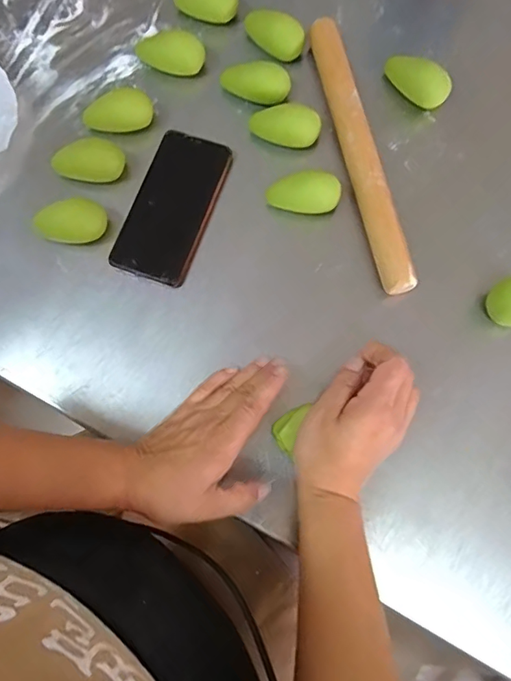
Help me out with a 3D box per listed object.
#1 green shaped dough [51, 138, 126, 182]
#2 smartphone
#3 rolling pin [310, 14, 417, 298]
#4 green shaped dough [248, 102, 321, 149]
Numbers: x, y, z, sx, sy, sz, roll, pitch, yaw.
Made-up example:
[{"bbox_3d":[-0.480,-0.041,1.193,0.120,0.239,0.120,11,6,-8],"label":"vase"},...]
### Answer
[{"bbox_3d":[-0.166,-0.176,0.478,0.068,0.030,0.035,-9,77,-2],"label":"green shaped dough"},{"bbox_3d":[-0.082,-0.134,0.480,0.075,0.012,0.158,19,78,5],"label":"smartphone"},{"bbox_3d":[0.102,-0.189,0.477,0.030,0.029,0.299,-13,77,-2],"label":"rolling pin"},{"bbox_3d":[0.030,-0.218,0.493,0.071,0.039,0.032,6,77,2],"label":"green shaped dough"}]

